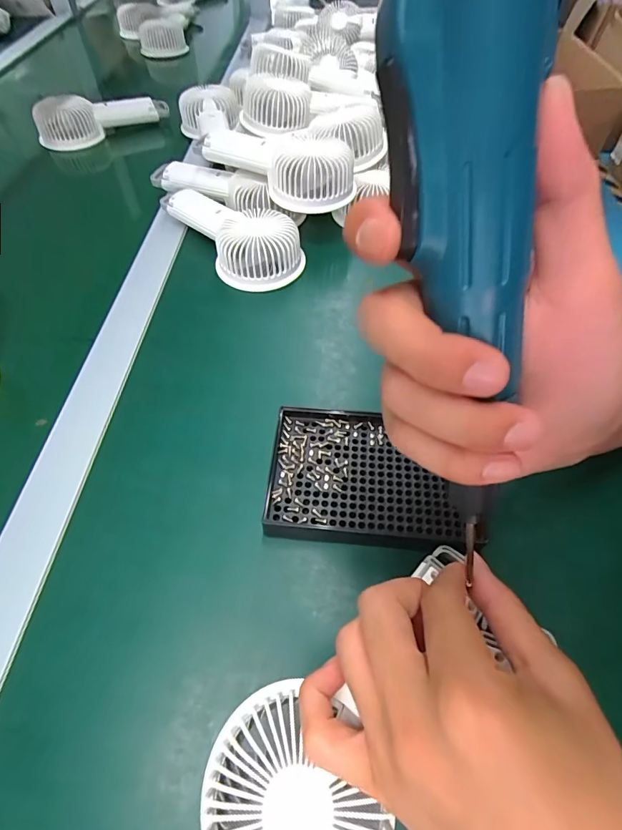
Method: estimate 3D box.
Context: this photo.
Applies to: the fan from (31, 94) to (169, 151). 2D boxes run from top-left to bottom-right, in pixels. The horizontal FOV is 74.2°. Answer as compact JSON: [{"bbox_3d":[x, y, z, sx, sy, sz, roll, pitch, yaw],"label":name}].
[{"bbox_3d":[-0.305,-0.436,0.596,0.176,0.044,0.070,-23,60,-15],"label":"fan"}]

